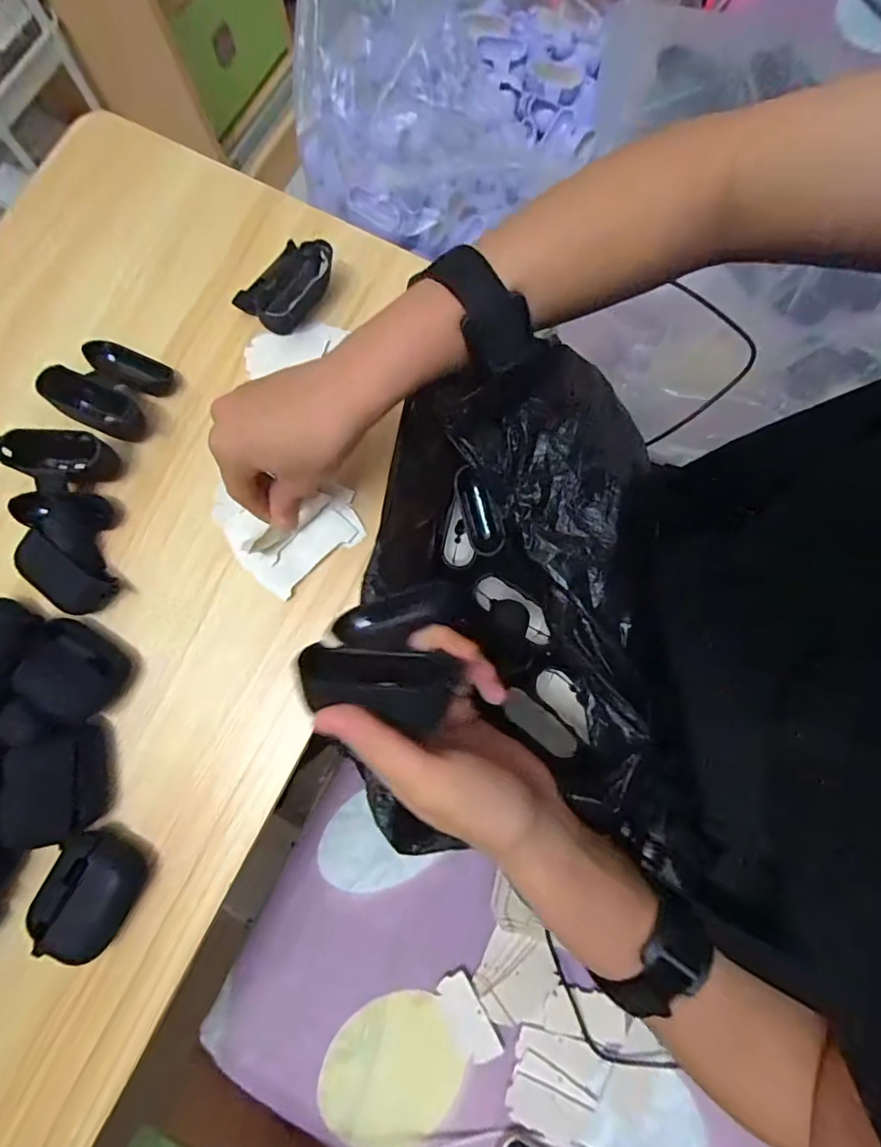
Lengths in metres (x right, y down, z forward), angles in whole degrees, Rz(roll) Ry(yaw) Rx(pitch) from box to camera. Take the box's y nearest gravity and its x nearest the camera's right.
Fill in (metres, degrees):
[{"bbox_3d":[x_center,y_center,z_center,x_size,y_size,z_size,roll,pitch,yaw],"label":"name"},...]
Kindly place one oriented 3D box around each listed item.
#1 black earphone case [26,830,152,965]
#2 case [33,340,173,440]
[{"bbox_3d":[-0.208,0.190,0.311,0.047,0.027,0.062,20,79,5],"label":"black earphone case"},{"bbox_3d":[-0.228,-0.131,0.371,0.071,0.037,0.068,21,79,5],"label":"case"}]

